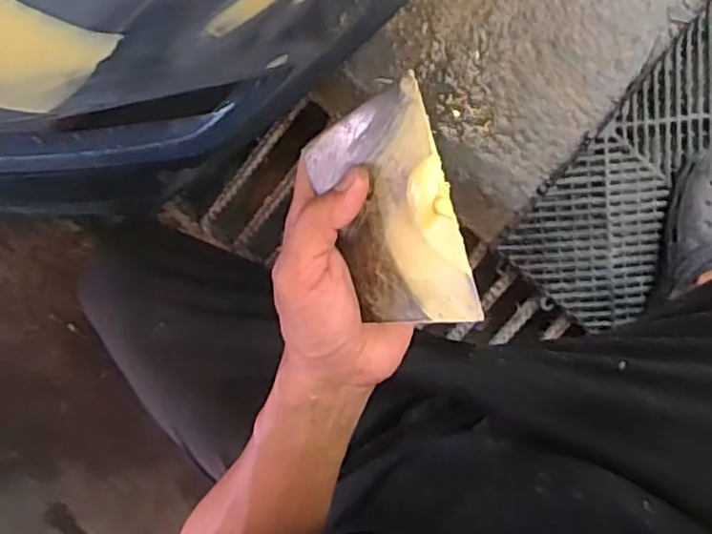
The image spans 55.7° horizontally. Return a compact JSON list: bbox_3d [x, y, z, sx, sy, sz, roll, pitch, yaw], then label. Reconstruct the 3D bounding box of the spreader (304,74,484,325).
[{"bbox_3d":[0.018,-0.025,0.347,0.081,0.006,0.117,-24,86,46],"label":"spreader"}]

